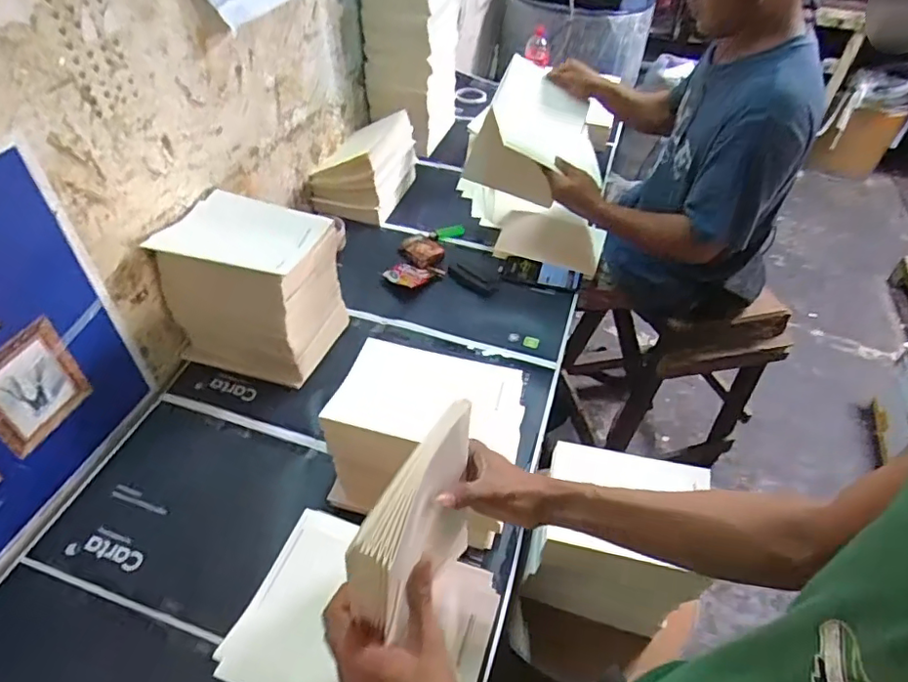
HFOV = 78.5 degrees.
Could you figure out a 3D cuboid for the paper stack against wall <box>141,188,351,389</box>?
[{"bbox_3d":[-0.325,-0.093,0.920,0.228,0.253,0.192,12,46,9],"label":"paper stack against wall"}]

